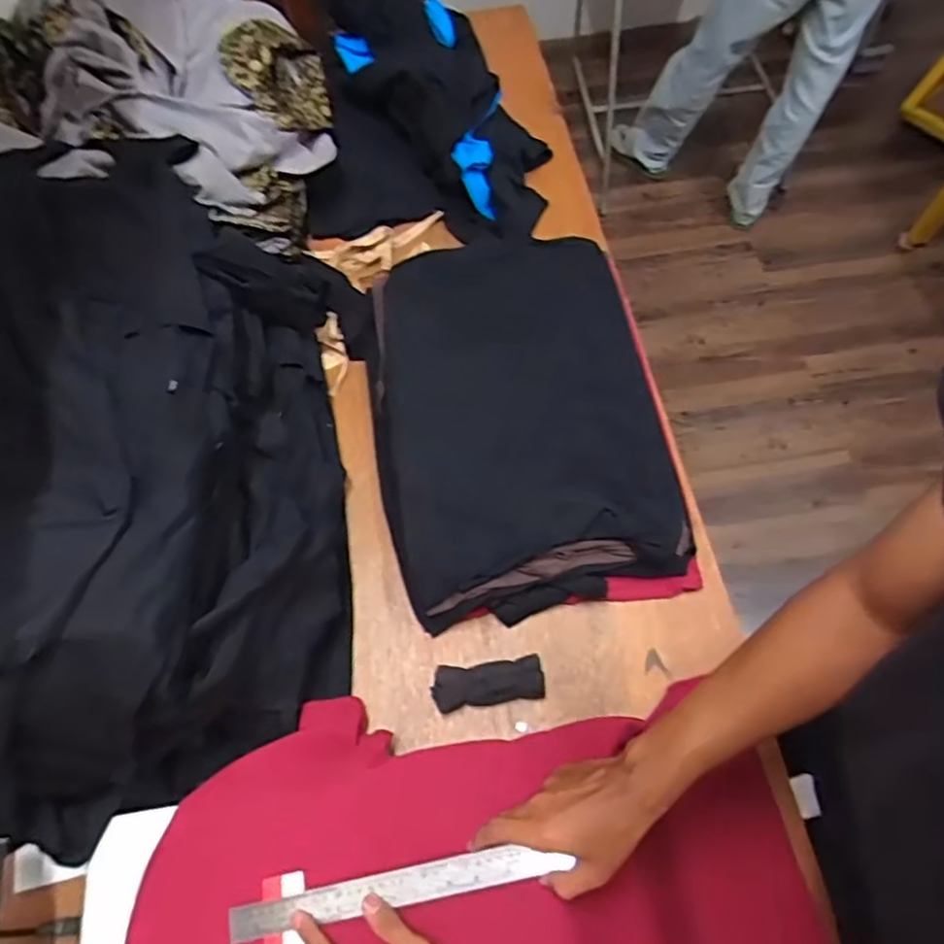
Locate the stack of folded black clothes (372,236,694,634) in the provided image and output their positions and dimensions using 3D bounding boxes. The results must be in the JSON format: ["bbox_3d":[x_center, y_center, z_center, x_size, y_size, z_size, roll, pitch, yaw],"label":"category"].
[{"bbox_3d":[0.058,-0.089,0.880,0.376,0.068,0.531,-11,64,-3],"label":"stack of folded black clothes"}]

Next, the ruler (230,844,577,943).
[{"bbox_3d":[-0.071,0.377,0.592,0.296,0.007,0.031,-12,64,1],"label":"ruler"}]

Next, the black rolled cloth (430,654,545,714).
[{"bbox_3d":[0.018,0.240,0.752,0.126,0.032,0.048,-9,64,-2],"label":"black rolled cloth"}]

